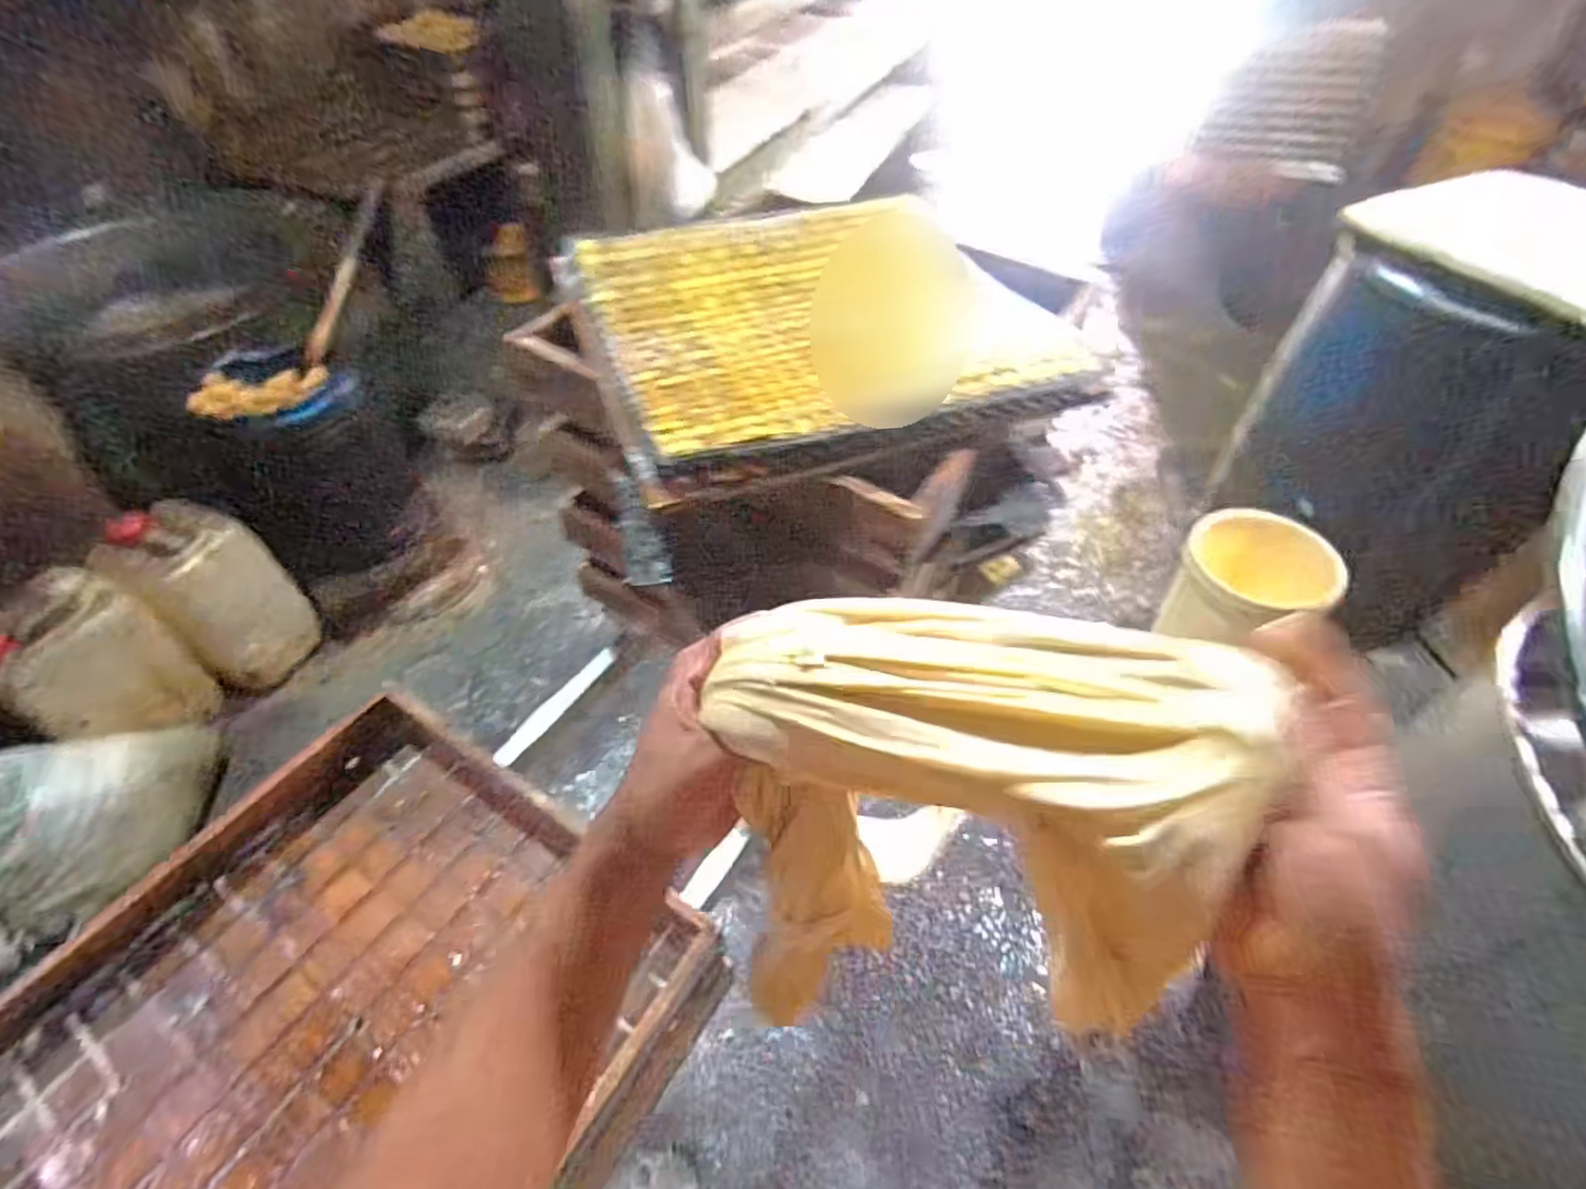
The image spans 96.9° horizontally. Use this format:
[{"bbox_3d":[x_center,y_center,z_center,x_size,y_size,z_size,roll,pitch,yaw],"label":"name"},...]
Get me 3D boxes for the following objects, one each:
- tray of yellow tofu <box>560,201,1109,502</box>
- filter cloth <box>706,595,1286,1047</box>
[{"bbox_3d":[0.025,-0.328,0.821,0.511,0.061,0.469,-18,52,-13],"label":"tray of yellow tofu"},{"bbox_3d":[0.079,0.100,0.318,0.220,0.153,0.141,5,51,6],"label":"filter cloth"}]

